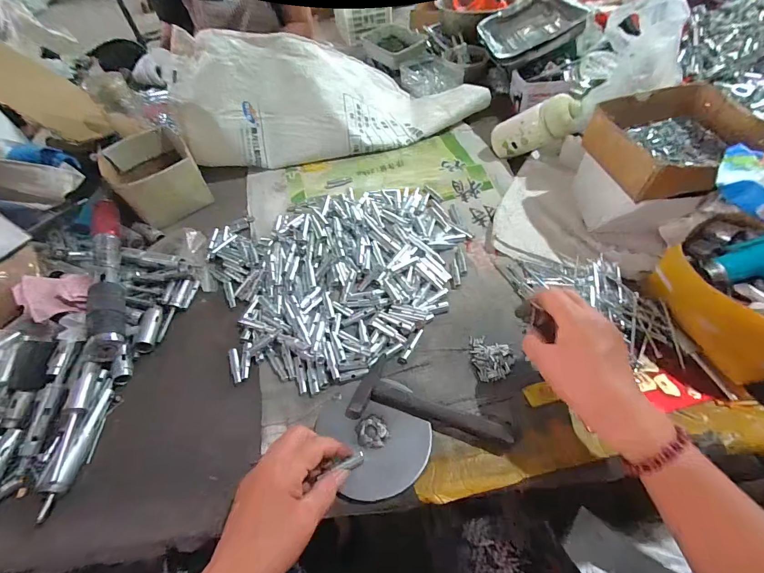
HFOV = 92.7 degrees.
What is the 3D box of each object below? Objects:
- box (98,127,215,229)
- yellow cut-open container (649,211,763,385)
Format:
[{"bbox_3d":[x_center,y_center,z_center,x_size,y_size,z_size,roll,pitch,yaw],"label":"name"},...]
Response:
[{"bbox_3d":[-0.409,-0.199,0.663,0.134,0.081,0.176,-35,57,-19],"label":"box"},{"bbox_3d":[0.410,0.011,0.406,0.141,0.103,0.178,-24,54,-12],"label":"yellow cut-open container"}]

